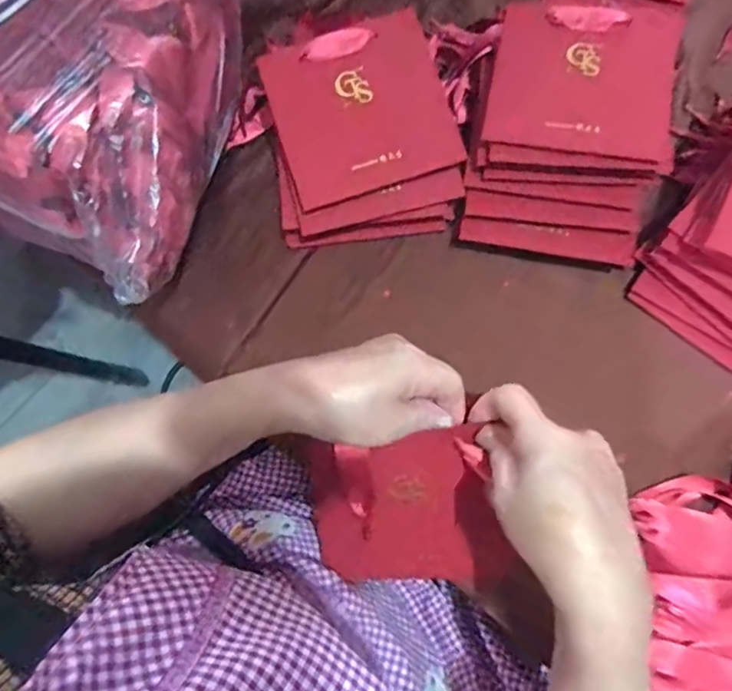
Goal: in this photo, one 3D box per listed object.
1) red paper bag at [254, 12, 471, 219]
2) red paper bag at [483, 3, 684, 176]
[{"bbox_3d":[-0.005,-0.195,0.467,0.140,0.005,0.135,-20,89,-6],"label":"red paper bag"},{"bbox_3d":[0.179,-0.214,0.465,0.147,0.027,0.140,7,73,2],"label":"red paper bag"}]

